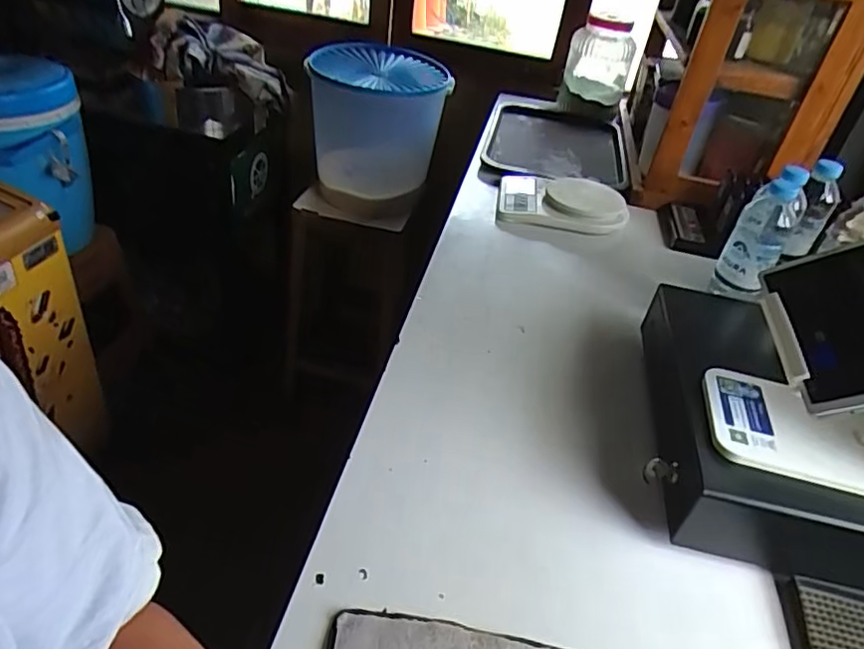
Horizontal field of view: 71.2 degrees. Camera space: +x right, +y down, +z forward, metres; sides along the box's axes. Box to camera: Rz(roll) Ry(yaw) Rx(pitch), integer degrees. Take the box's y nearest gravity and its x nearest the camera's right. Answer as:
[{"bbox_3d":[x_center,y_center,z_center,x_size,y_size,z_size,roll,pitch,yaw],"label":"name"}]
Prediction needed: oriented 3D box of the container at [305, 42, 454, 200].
[{"bbox_3d":[-0.138,-0.496,1.493,0.278,0.317,0.248,-12,43,-25],"label":"container"}]

